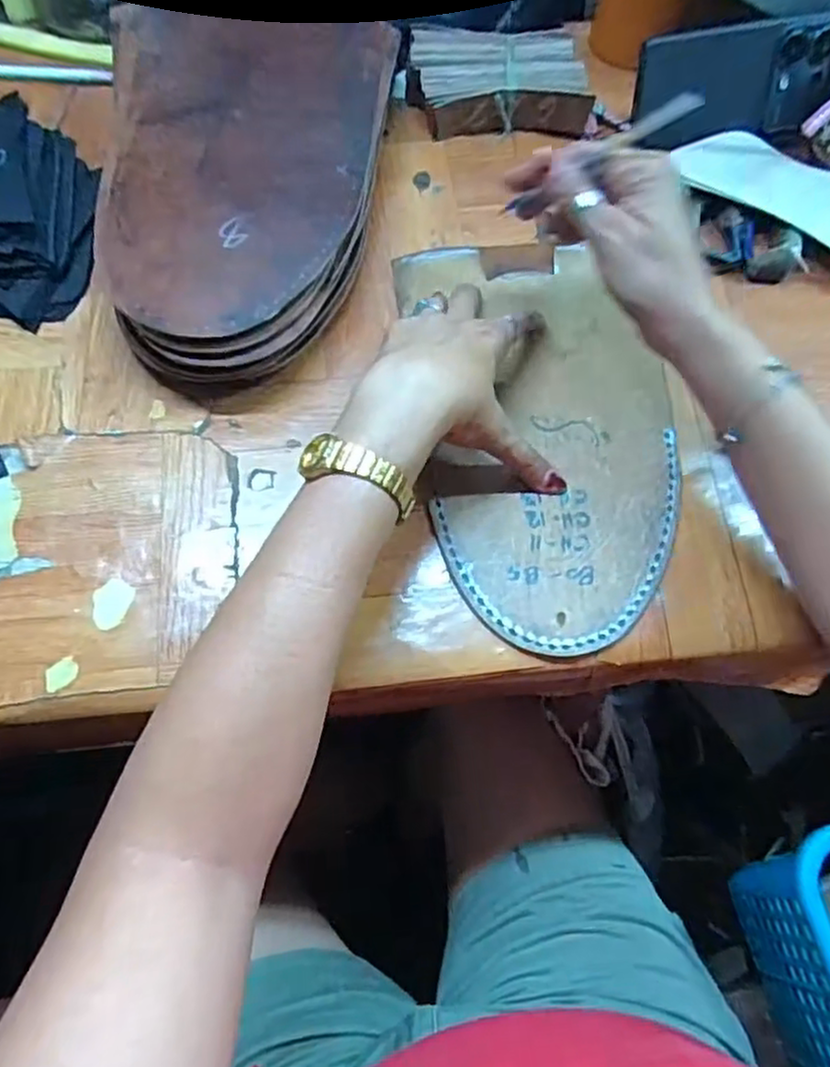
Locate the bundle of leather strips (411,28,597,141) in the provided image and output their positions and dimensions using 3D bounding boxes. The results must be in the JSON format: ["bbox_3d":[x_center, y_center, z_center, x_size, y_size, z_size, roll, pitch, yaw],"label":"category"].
[{"bbox_3d":[0.067,-0.351,0.543,0.137,0.044,0.081,0,65,-3],"label":"bundle of leather strips"}]

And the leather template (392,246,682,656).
[{"bbox_3d":[0.083,-0.071,0.438,0.156,0.009,0.288,-5,66,-5],"label":"leather template"}]

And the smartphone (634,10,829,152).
[{"bbox_3d":[0.242,-0.339,0.518,0.159,0.073,0.016,-13,39,-7],"label":"smartphone"}]

